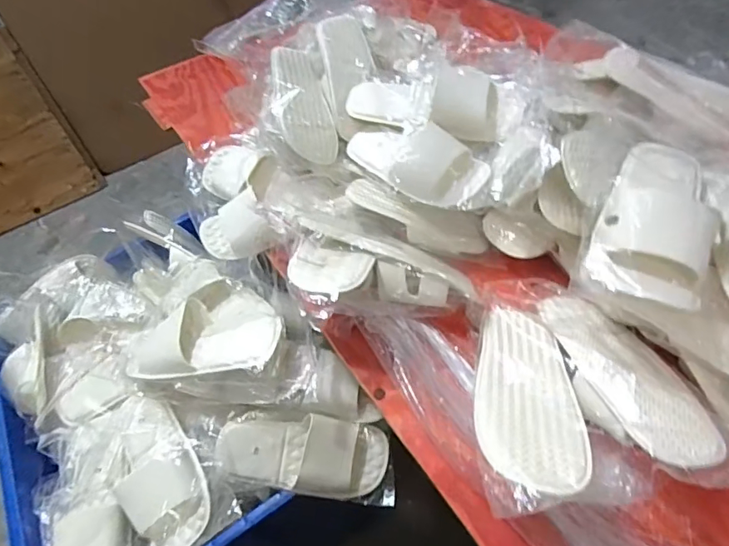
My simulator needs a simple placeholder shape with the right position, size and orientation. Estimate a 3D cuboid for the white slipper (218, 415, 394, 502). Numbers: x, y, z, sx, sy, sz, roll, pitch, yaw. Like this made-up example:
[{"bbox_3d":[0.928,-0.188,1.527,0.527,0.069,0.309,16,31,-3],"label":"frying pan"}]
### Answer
[{"bbox_3d":[-0.086,0.253,0.666,0.230,0.061,0.097,4,67,1],"label":"white slipper"}]

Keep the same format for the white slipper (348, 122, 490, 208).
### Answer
[{"bbox_3d":[0.067,-0.168,0.708,0.232,0.047,0.102,27,85,28],"label":"white slipper"}]

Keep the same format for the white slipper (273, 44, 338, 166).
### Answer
[{"bbox_3d":[-0.102,-0.281,0.769,0.104,0.046,0.226,3,71,-35],"label":"white slipper"}]

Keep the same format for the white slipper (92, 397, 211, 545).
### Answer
[{"bbox_3d":[-0.294,0.268,0.676,0.107,0.058,0.239,-31,53,-16],"label":"white slipper"}]

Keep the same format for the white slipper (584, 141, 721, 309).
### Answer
[{"bbox_3d":[0.333,-0.069,0.535,0.113,0.067,0.251,22,58,24],"label":"white slipper"}]

